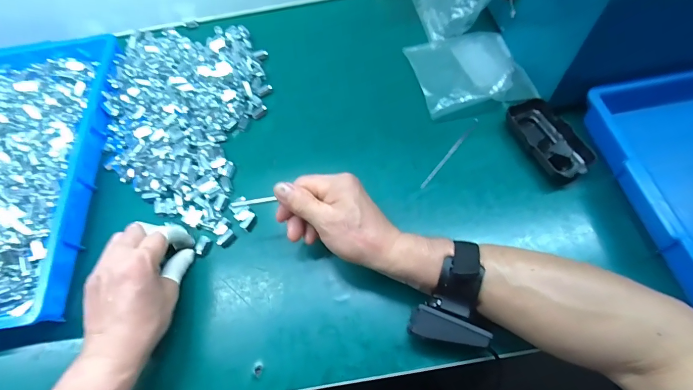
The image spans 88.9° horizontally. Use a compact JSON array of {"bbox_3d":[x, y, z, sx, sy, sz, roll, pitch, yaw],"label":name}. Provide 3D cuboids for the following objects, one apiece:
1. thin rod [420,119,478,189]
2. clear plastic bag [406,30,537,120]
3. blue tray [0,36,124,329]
[{"bbox_3d":[0.130,-0.054,0.438,0.008,0.005,0.122,36,72,18],"label":"thin rod"},{"bbox_3d":[0.164,-0.174,0.480,0.135,0.033,0.135,-9,65,-1],"label":"clear plastic bag"},{"bbox_3d":[-0.470,-0.040,0.455,0.291,0.043,0.440,-8,65,-1],"label":"blue tray"}]

